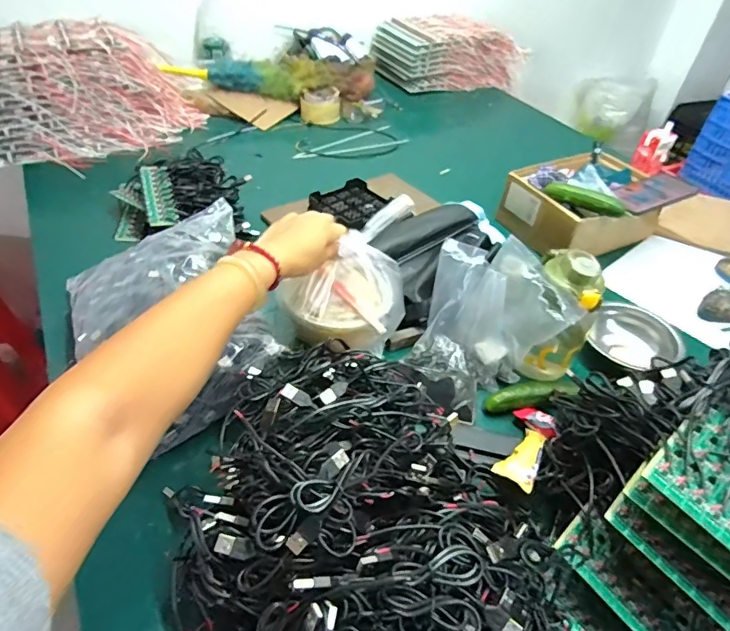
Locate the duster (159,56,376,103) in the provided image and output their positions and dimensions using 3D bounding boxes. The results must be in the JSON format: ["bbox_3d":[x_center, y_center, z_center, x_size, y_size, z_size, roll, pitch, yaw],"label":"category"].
[{"bbox_3d":[-0.209,-0.579,1.169,0.523,0.069,0.123,-9,46,-15],"label":"duster"}]

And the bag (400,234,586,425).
[{"bbox_3d":[0.135,0.012,0.594,0.132,0.165,0.168,-19,49,-23],"label":"bag"}]

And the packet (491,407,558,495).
[{"bbox_3d":[0.177,0.141,0.518,0.045,0.018,0.127,26,30,20],"label":"packet"}]

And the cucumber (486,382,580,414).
[{"bbox_3d":[0.205,0.097,0.586,0.116,0.024,0.028,-5,45,-10],"label":"cucumber"}]

